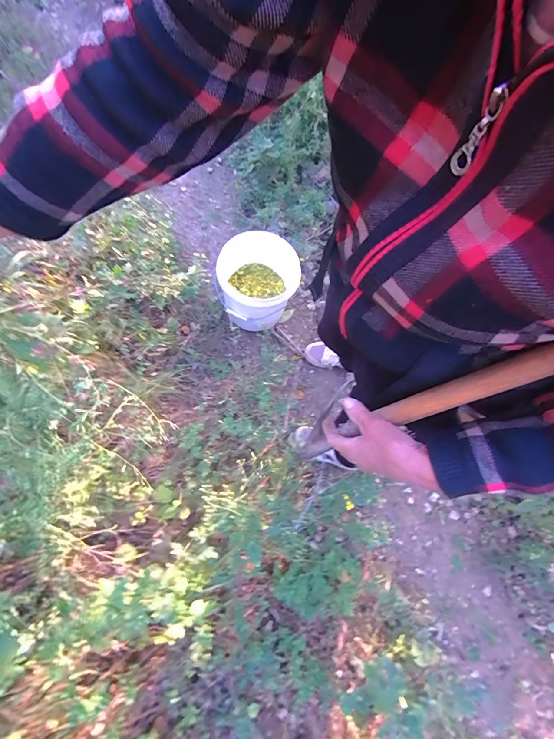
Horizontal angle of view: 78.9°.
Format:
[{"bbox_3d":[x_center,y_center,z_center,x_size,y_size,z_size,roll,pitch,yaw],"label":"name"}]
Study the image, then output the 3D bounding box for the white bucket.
[{"bbox_3d":[-0.059,-0.307,1.201,0.265,0.238,0.239,-15,74,-3],"label":"white bucket"}]

